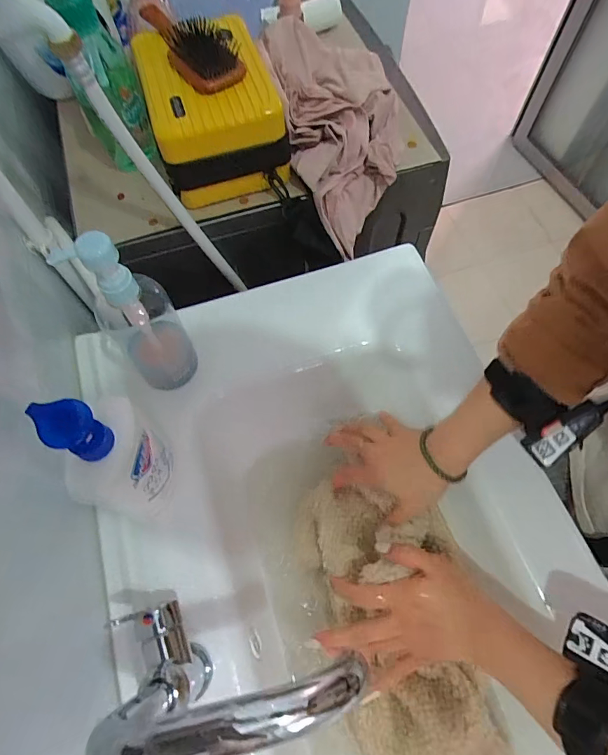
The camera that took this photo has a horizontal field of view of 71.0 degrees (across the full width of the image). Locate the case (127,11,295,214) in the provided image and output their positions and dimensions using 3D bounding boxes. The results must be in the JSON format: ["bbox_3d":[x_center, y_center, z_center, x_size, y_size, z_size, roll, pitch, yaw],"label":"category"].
[{"bbox_3d":[-0.116,-0.348,0.552,0.154,0.113,0.199,-16,67,-6],"label":"case"}]

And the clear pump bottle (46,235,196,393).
[{"bbox_3d":[-0.166,-0.061,0.429,0.071,0.204,0.068,-32,69,-13],"label":"clear pump bottle"}]

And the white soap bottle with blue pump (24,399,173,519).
[{"bbox_3d":[-0.166,0.071,0.384,0.055,0.181,0.095,-6,66,-1],"label":"white soap bottle with blue pump"}]

